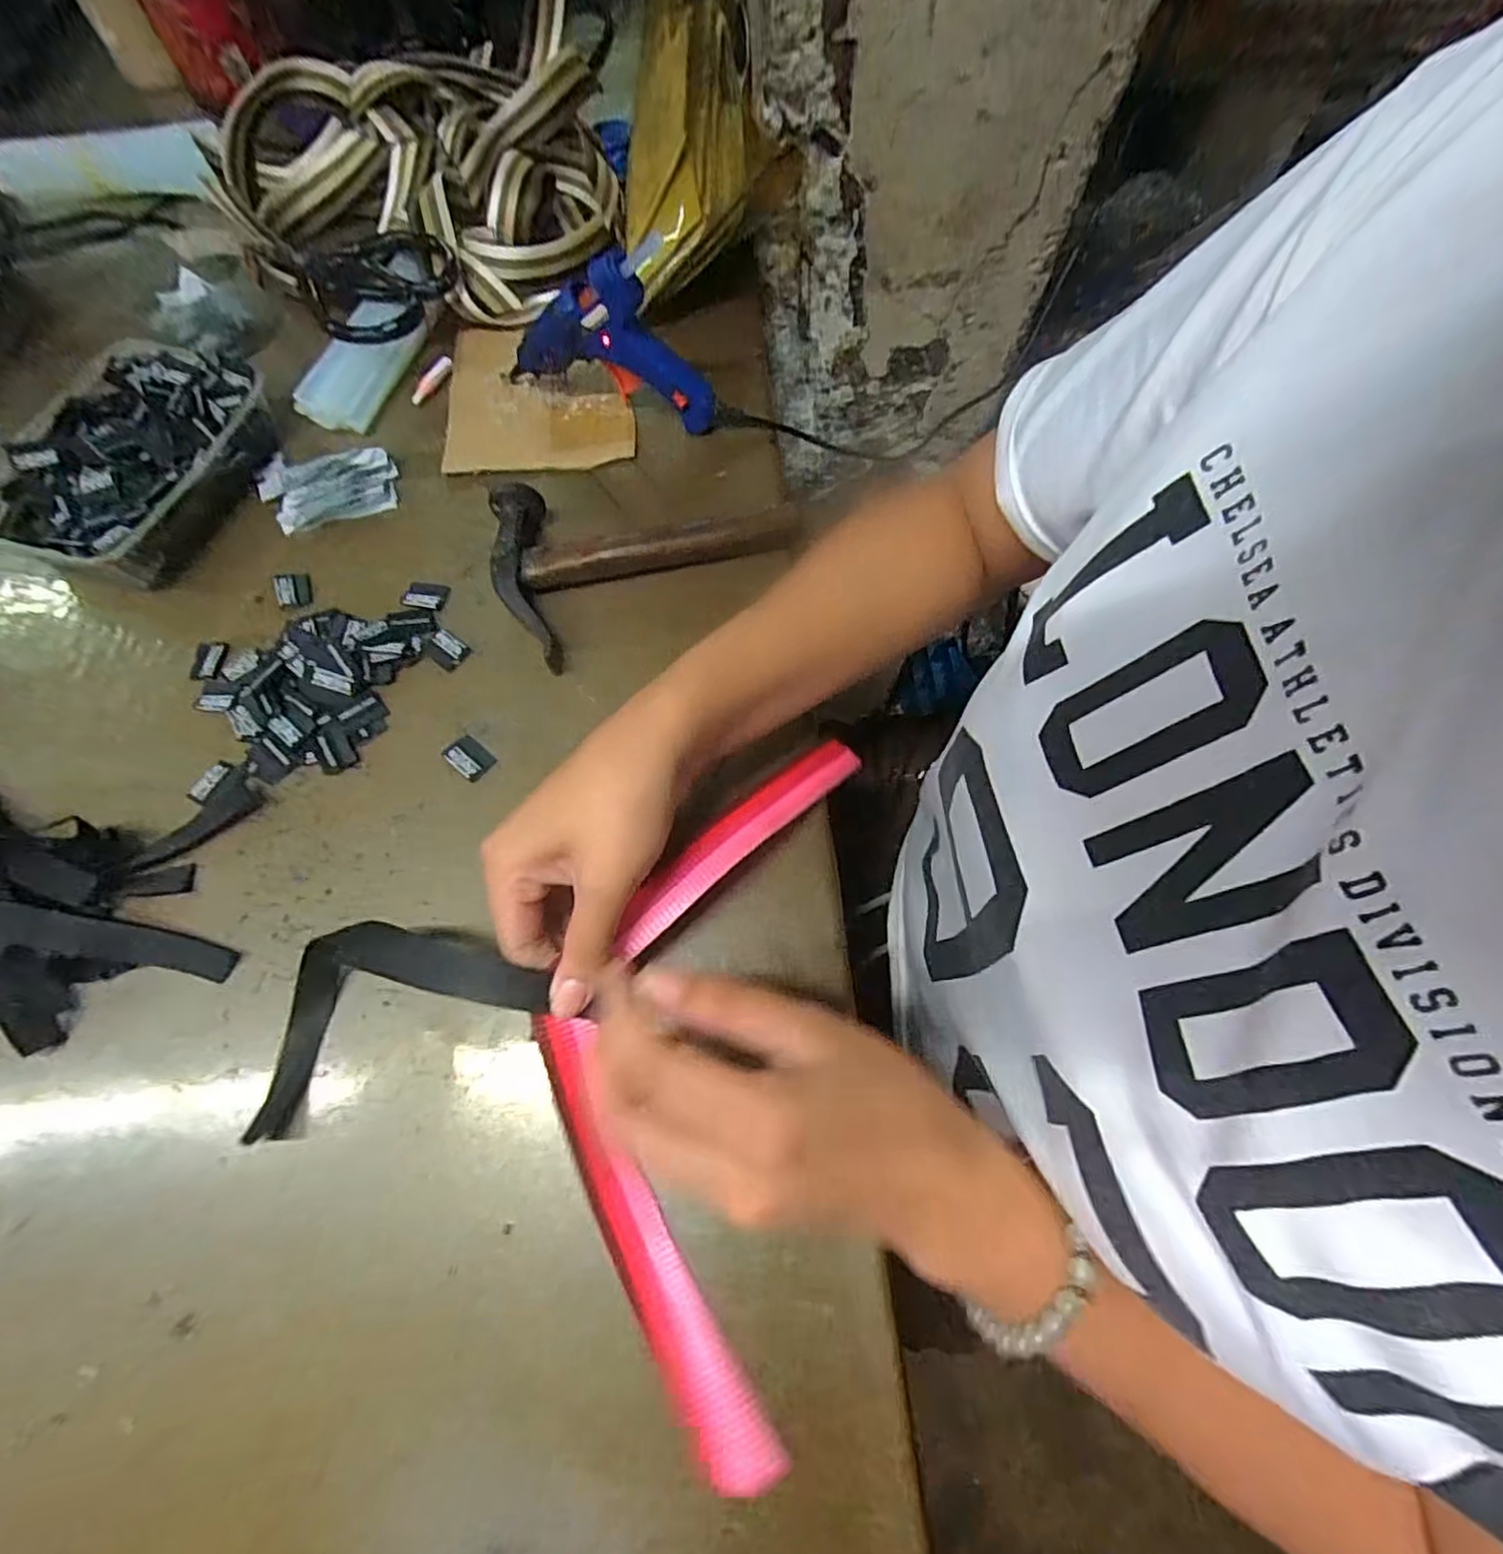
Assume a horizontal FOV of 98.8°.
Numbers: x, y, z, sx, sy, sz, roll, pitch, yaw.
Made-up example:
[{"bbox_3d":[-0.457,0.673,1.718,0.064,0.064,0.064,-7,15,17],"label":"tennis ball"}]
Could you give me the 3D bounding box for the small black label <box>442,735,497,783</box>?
[{"bbox_3d":[-0.154,-0.010,0.351,0.025,0.004,0.018,39,73,15],"label":"small black label"}]

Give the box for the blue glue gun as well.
[{"bbox_3d":[-0.095,-0.278,0.405,0.138,0.101,0.026,11,68,5],"label":"blue glue gun"}]

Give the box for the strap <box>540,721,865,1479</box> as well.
[{"bbox_3d":[-0.022,0.108,0.286,0.112,0.066,0.303,10,71,5],"label":"strap"}]

